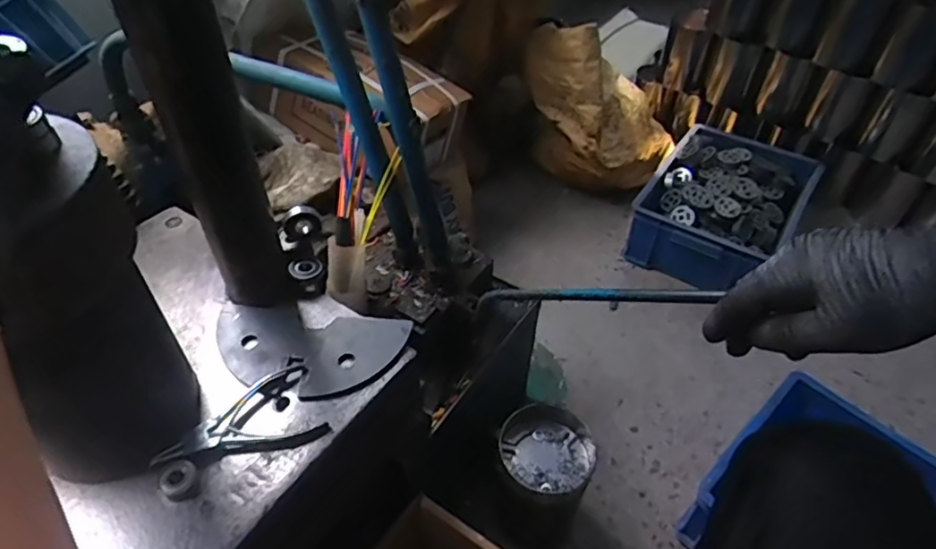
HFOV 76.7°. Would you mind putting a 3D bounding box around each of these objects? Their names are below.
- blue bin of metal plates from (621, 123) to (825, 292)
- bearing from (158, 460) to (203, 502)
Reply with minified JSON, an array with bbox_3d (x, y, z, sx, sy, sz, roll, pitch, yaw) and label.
[{"bbox_3d":[0.567,-0.159,1.312,0.300,0.148,0.433,28,51,24],"label":"blue bin of metal plates"},{"bbox_3d":[-0.230,0.164,0.472,0.033,0.011,0.028,30,52,25],"label":"bearing"}]

